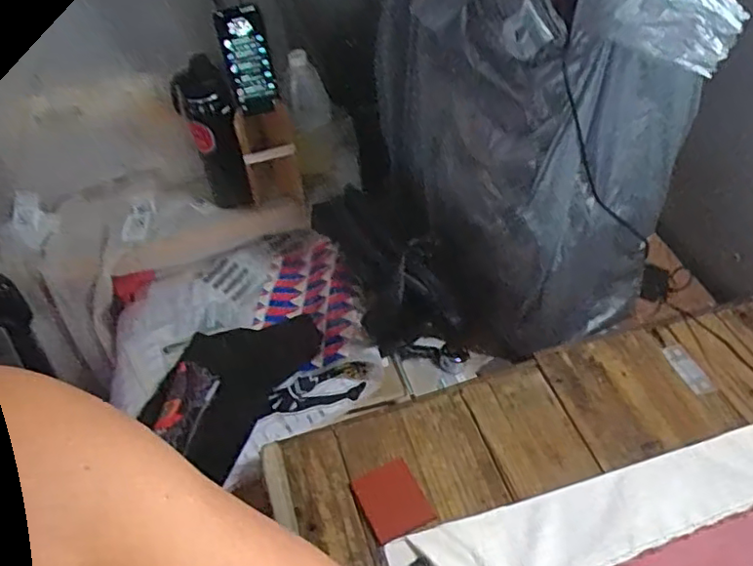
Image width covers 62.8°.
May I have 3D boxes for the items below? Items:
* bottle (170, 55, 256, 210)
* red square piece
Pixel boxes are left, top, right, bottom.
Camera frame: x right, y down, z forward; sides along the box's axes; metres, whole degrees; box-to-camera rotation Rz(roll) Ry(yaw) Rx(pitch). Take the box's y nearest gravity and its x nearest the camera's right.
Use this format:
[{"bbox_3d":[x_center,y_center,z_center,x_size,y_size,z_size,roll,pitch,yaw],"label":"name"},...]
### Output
[{"bbox_3d":[-0.273,-0.237,1.046,0.085,0.268,0.079,-19,49,-13],"label":"bottle"},{"bbox_3d":[0.020,0.274,0.780,0.077,0.016,0.089,-23,50,-17],"label":"red square piece"}]

